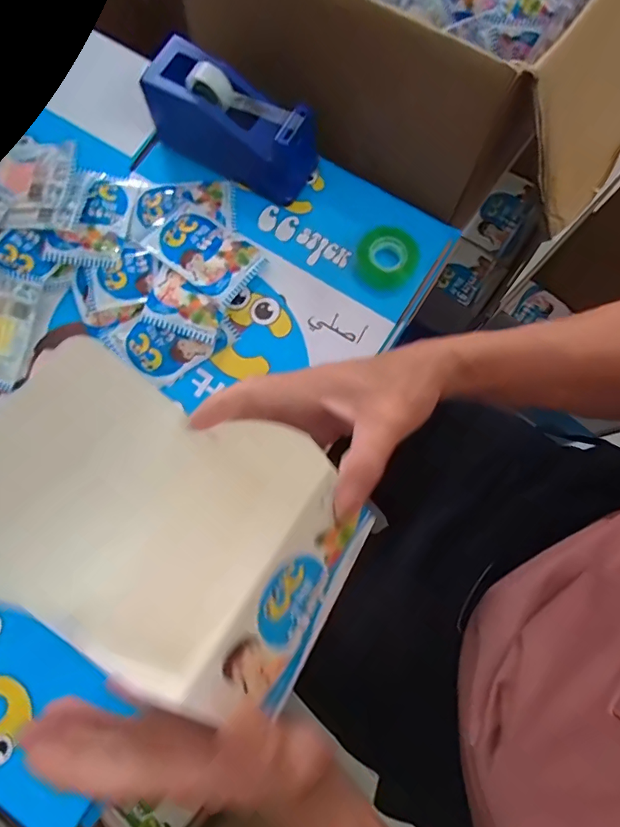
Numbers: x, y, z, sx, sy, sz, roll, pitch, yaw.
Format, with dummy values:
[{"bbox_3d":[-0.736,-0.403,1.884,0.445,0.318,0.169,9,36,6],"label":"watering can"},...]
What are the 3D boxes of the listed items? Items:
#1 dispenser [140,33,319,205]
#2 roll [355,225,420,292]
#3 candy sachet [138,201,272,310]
[{"bbox_3d":[-0.070,-0.263,0.417,0.151,0.069,0.066,26,79,5],"label":"dispenser"},{"bbox_3d":[0.071,-0.142,0.424,0.052,0.024,0.054,0,78,0],"label":"roll"},{"bbox_3d":[-0.095,-0.147,0.421,0.095,0.017,0.065,36,80,7],"label":"candy sachet"}]

